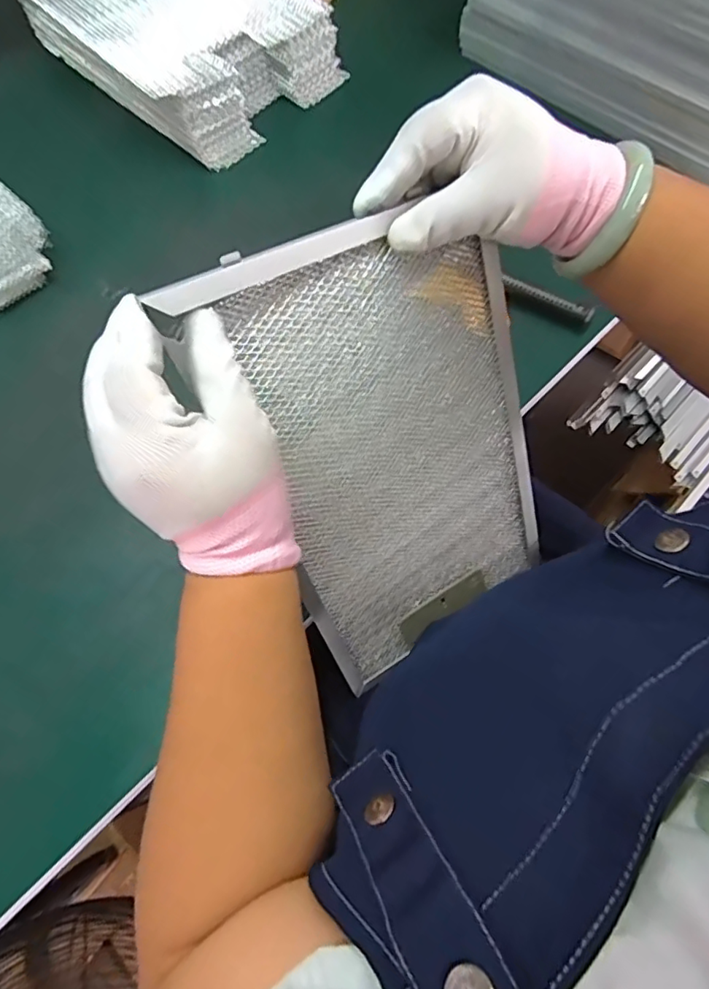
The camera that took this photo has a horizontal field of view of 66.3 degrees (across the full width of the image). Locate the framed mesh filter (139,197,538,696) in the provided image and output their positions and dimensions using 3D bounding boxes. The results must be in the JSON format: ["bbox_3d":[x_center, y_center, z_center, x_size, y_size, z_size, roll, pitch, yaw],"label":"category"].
[{"bbox_3d":[0.036,-0.016,0.377,0.196,0.334,0.012,-32,40,-13],"label":"framed mesh filter"}]

